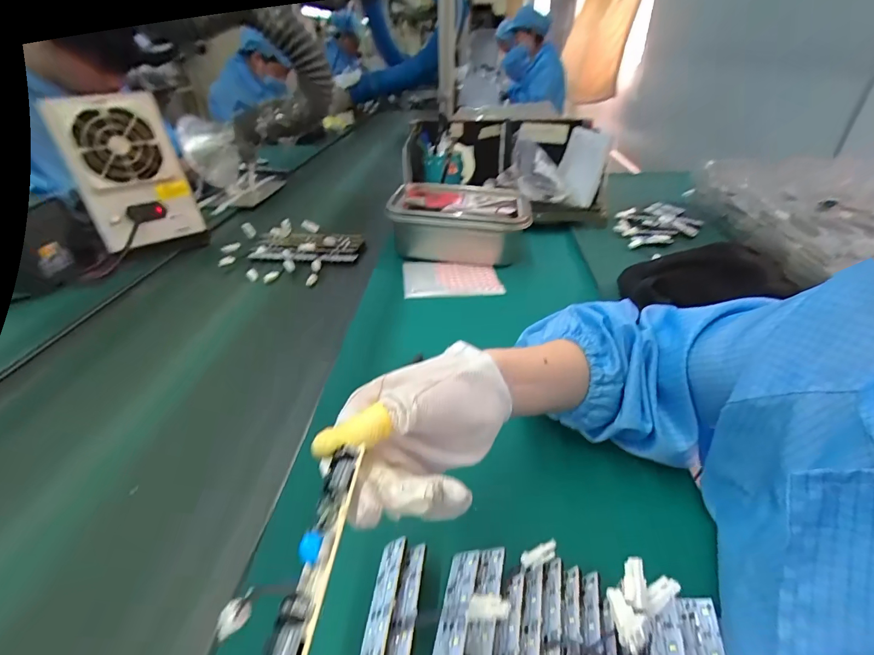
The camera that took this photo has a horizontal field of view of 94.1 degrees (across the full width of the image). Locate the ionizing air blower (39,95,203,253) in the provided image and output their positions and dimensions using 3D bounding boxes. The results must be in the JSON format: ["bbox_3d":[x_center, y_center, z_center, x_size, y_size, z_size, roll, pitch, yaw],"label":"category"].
[{"bbox_3d":[-0.534,-0.263,0.710,0.154,0.238,0.100,-29,43,-34],"label":"ionizing air blower"}]

